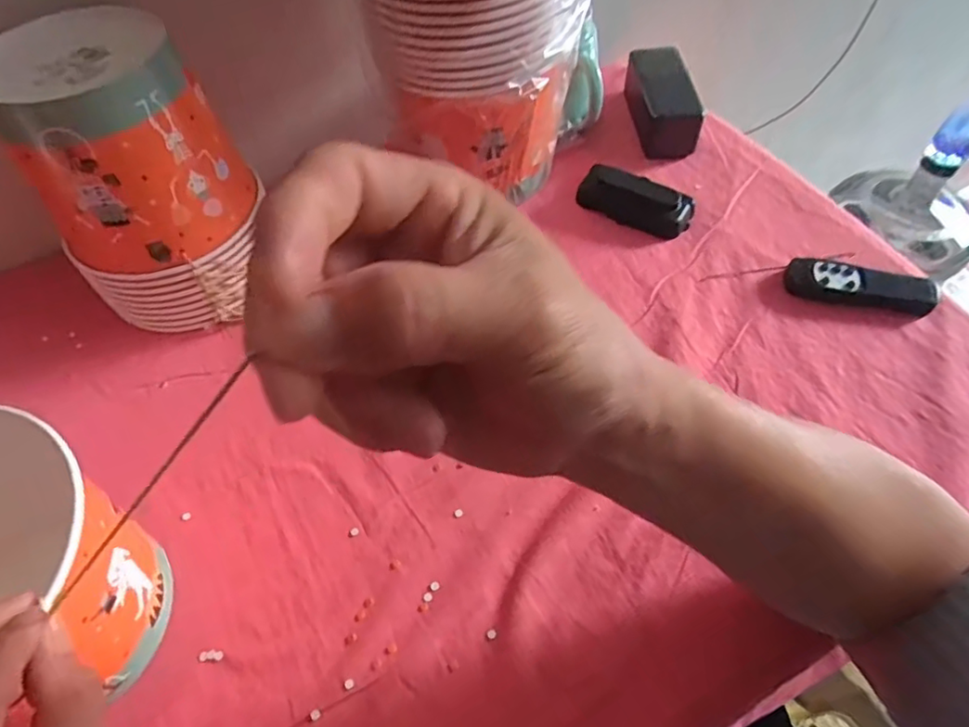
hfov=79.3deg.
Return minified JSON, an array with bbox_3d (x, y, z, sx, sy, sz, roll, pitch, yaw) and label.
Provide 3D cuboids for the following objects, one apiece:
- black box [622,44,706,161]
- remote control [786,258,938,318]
[{"bbox_3d":[0.187,-0.279,0.612,0.057,0.050,0.118,-3,56,0],"label":"black box"},{"bbox_3d":[0.315,-0.066,0.489,0.114,0.018,0.040,9,57,8],"label":"remote control"}]

